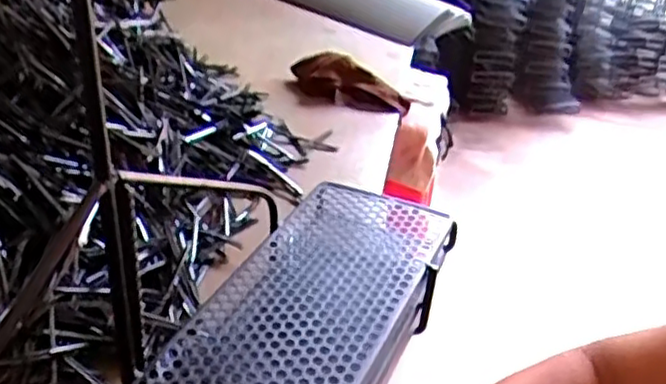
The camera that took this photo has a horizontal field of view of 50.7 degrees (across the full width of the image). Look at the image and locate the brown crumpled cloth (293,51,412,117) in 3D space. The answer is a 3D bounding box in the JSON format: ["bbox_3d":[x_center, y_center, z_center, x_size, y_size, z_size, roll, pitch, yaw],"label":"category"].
[{"bbox_3d":[0.018,-0.159,1.018,0.176,0.058,0.058,21,35,21],"label":"brown crumpled cloth"}]

